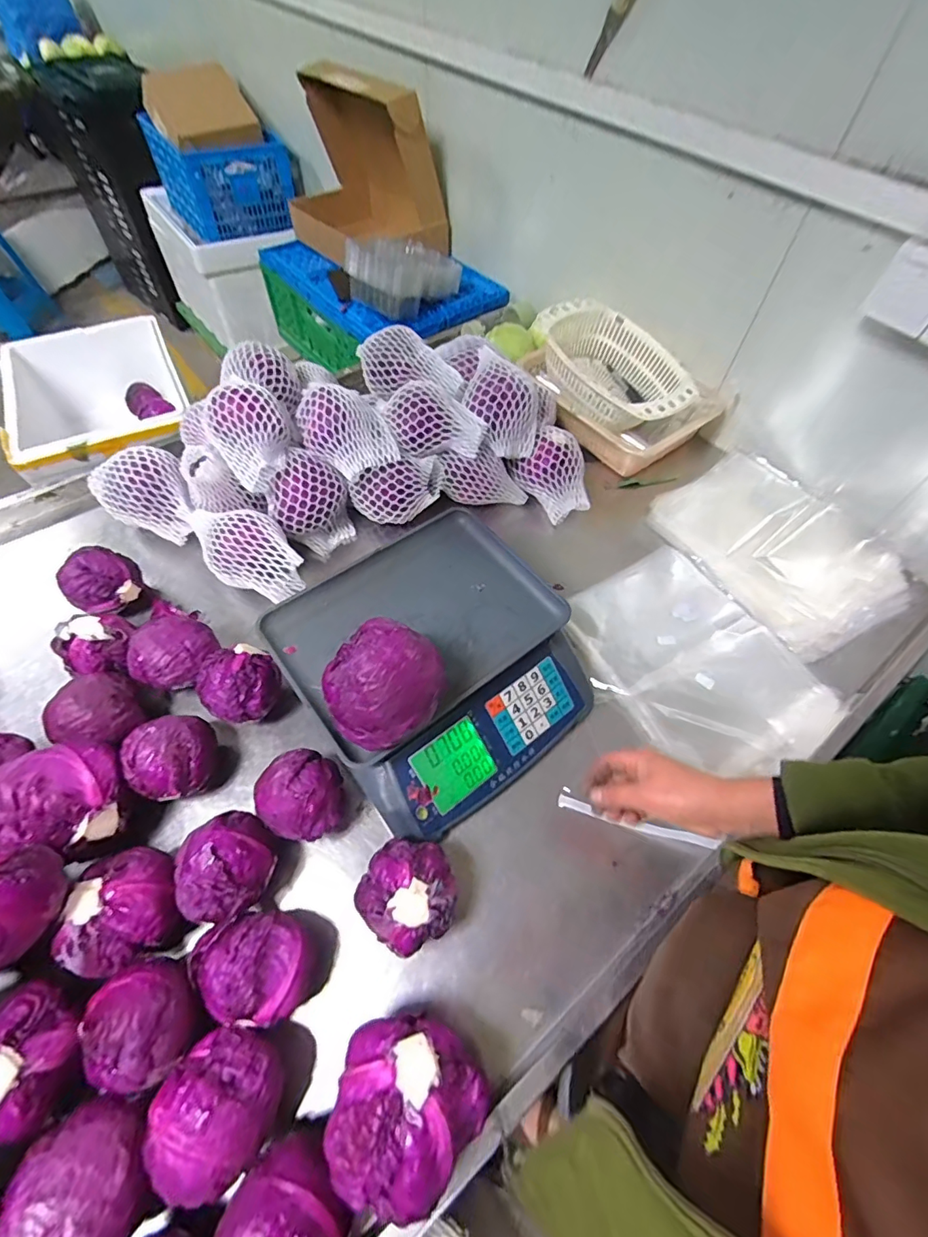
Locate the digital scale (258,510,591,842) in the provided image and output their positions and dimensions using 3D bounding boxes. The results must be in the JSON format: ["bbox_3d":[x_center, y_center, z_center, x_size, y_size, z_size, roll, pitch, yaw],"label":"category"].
[{"bbox_3d":[-0.033,0.057,0.655,0.325,0.136,0.329,-33,65,-21],"label":"digital scale"}]

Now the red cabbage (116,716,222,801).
[{"bbox_3d":[-0.351,0.168,0.606,0.091,0.089,0.101,25,60,13],"label":"red cabbage"}]

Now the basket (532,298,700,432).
[{"bbox_3d":[0.279,-0.475,0.956,0.204,0.103,0.328,-34,65,-21],"label":"basket"}]

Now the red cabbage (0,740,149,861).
[{"bbox_3d":[-0.434,0.197,0.549,0.117,0.108,0.122,16,59,7],"label":"red cabbage"}]

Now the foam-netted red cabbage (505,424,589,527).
[{"bbox_3d":[0.171,-0.258,0.890,0.112,0.095,0.142,-39,67,-23],"label":"foam-netted red cabbage"}]

